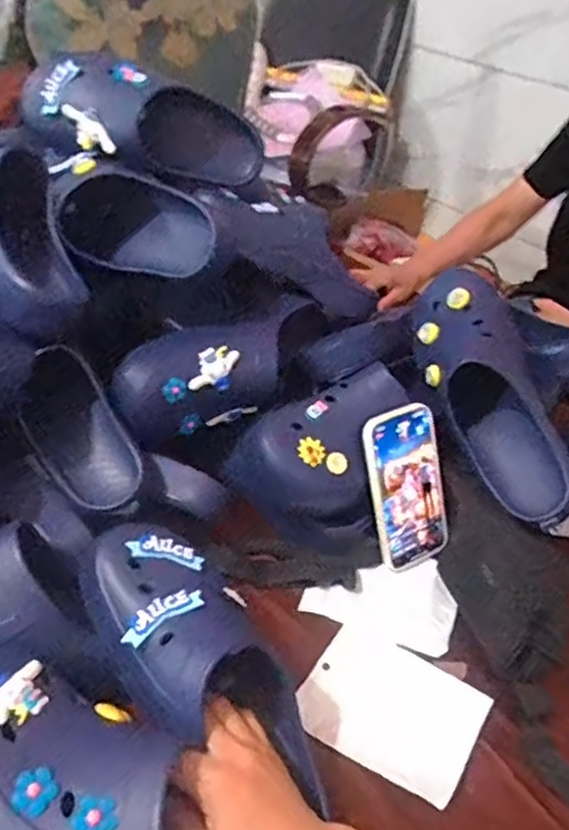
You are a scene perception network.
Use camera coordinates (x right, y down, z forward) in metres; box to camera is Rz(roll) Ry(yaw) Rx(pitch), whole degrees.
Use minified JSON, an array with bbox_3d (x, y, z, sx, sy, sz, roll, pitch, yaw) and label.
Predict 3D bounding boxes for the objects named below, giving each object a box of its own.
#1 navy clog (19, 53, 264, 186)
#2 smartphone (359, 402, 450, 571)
[{"bbox_3d":[-0.152,-0.320,0.711,0.263,0.095,0.088,12,39,-11],"label":"navy clog"},{"bbox_3d":[0.128,0.075,0.679,0.091,0.166,0.013,-20,17,-25],"label":"smartphone"}]

